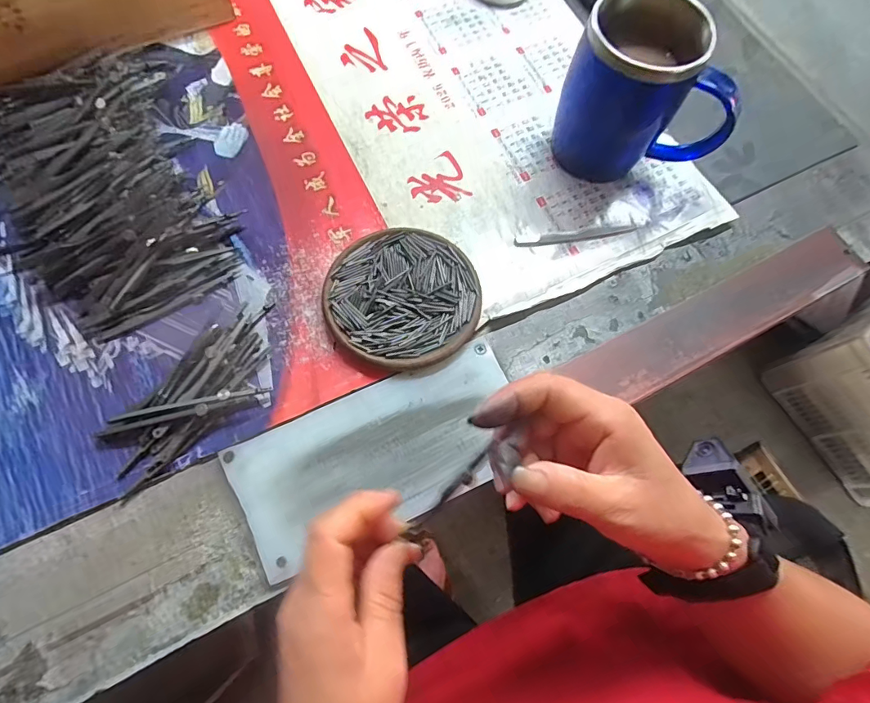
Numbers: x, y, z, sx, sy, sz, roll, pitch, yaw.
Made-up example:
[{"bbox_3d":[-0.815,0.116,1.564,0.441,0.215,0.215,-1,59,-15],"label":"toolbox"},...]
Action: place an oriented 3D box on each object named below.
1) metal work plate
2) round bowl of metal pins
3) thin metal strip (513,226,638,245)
[{"bbox_3d":[-0.034,0.068,0.319,0.194,0.008,0.092,-24,73,-10],"label":"metal work plate"},{"bbox_3d":[-0.025,-0.040,0.353,0.110,0.017,0.111,1,71,-2],"label":"round bowl of metal pins"},{"bbox_3d":[0.118,-0.096,0.384,0.104,0.005,0.008,-9,71,-6],"label":"thin metal strip"}]

